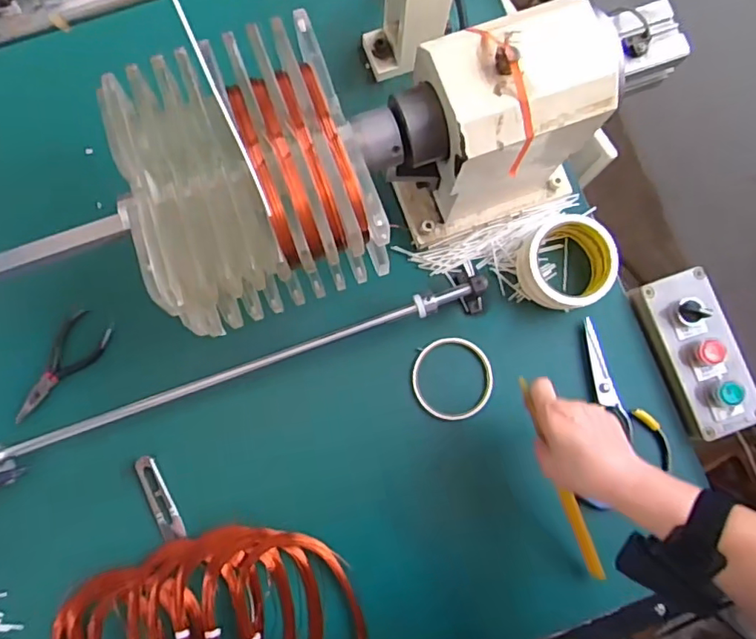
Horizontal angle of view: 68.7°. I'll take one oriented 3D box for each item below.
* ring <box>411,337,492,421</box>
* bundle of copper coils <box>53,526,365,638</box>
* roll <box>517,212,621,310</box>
[{"bbox_3d":[0.081,0.063,0.593,0.085,0.019,0.086,0,83,-1],"label":"ring"},{"bbox_3d":[-0.170,0.308,0.545,0.298,0.046,0.178,-18,83,-4],"label":"bundle of copper coils"},{"bbox_3d":[0.200,-0.058,0.590,0.091,0.052,0.094,-22,84,-4],"label":"roll"}]

